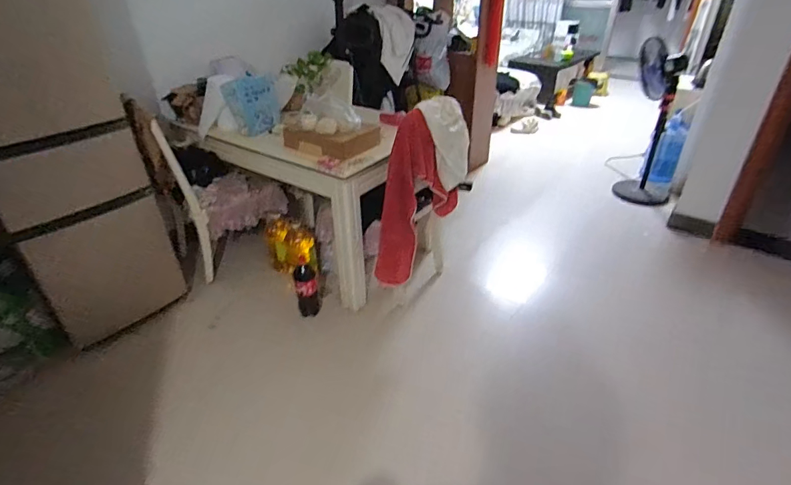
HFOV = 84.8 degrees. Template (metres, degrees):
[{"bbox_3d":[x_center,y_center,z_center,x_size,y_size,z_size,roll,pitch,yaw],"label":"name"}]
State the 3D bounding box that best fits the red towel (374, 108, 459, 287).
[{"bbox_3d":[0.089,-0.182,1.861,0.436,0.700,0.118,-25,39,-34],"label":"red towel"}]

